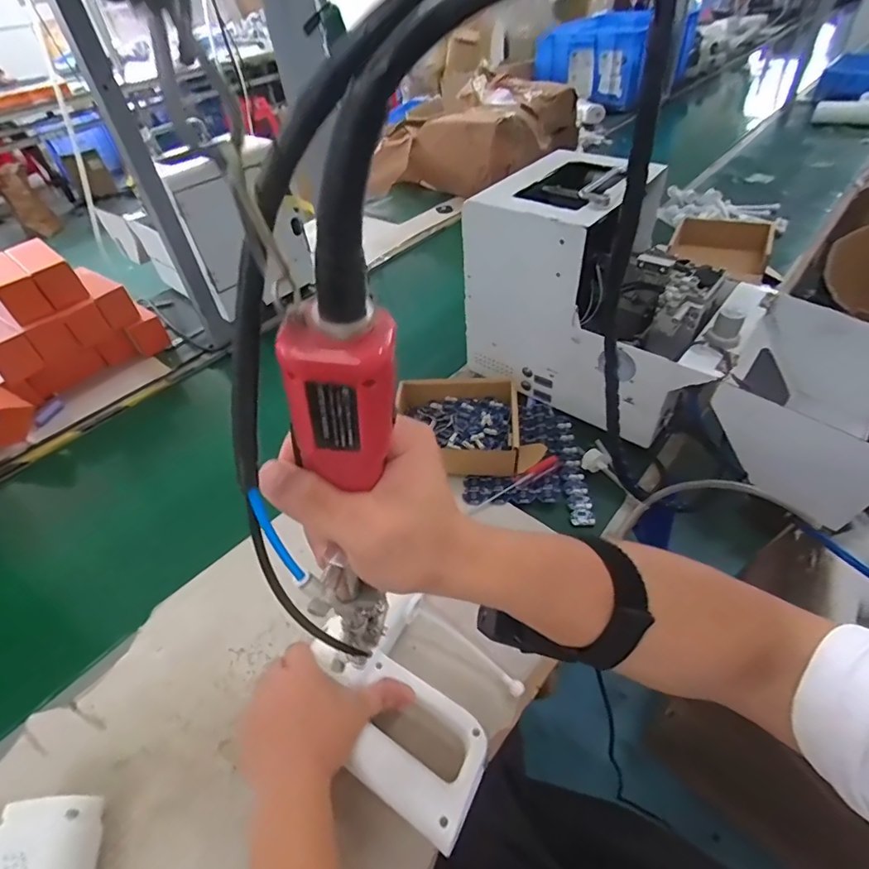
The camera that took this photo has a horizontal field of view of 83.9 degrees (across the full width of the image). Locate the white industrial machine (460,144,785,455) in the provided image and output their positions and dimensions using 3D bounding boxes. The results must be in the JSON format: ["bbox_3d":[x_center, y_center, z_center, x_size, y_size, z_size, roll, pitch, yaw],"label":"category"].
[{"bbox_3d":[0.231,-0.190,0.634,0.328,0.238,0.203,26,53,27],"label":"white industrial machine"}]

